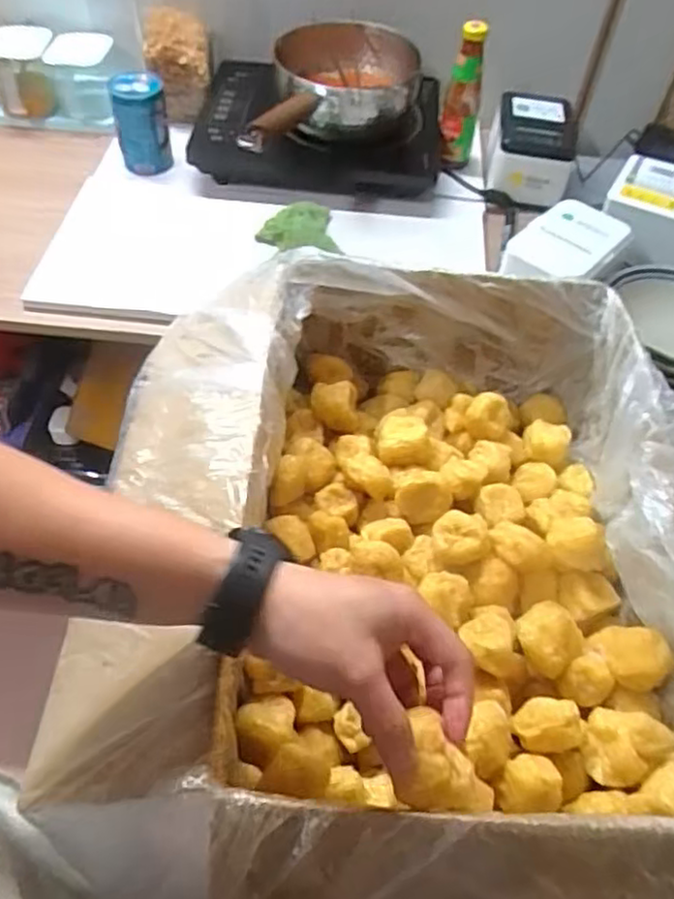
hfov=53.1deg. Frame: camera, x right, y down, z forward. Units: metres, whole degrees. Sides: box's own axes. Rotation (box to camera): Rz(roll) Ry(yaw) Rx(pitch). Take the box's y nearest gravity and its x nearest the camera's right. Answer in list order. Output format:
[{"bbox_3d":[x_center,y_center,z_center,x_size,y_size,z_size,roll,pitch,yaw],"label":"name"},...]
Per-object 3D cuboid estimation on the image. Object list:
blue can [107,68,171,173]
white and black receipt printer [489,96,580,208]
[{"bbox_3d":[-0.271,-0.446,0.942,0.069,0.125,0.066,2,51,-2],"label":"blue can"},{"bbox_3d":[0.286,-0.445,0.989,0.115,0.092,0.160,14,52,7],"label":"white and black receipt printer"}]

